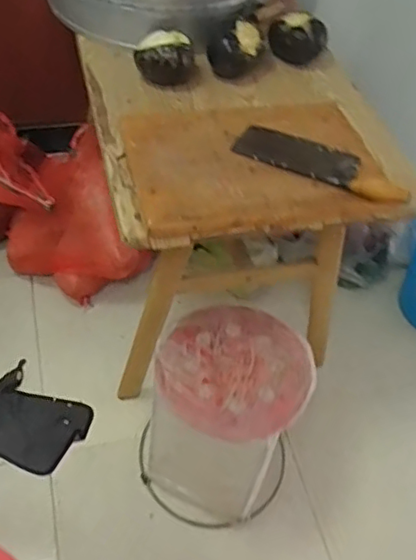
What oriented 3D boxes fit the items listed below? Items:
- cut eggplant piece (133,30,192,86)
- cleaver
[{"bbox_3d":[-0.092,-0.487,1.303,0.124,0.065,0.152,4,49,-3],"label":"cut eggplant piece"},{"bbox_3d":[0.213,-0.221,1.122,0.327,0.031,0.104,23,51,14],"label":"cleaver"}]

